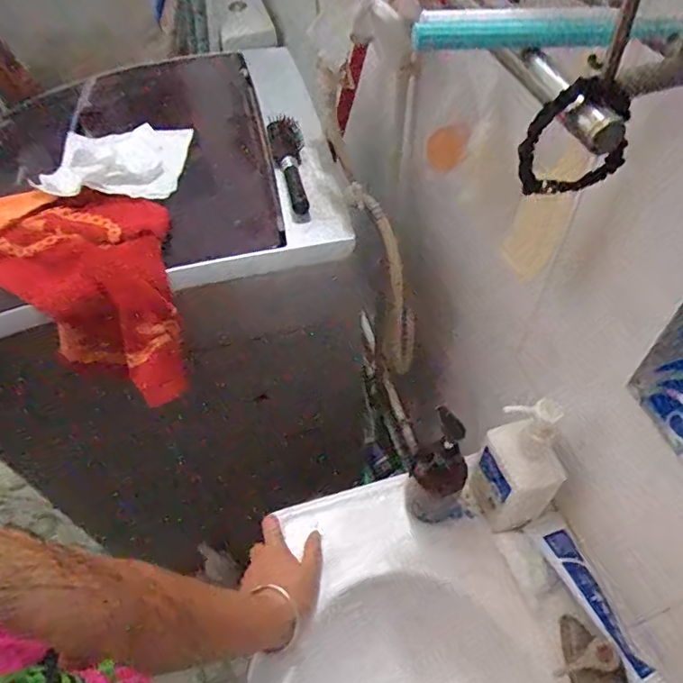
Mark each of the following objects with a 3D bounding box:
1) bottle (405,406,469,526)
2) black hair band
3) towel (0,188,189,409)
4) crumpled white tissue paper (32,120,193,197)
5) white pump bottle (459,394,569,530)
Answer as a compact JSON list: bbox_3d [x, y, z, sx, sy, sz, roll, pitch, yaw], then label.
[{"bbox_3d":[0.109,0.152,0.621,0.064,0.156,0.068,-34,60,-21],"label":"bottle"},{"bbox_3d":[0.121,-0.103,0.276,0.055,0.057,0.017,-10,54,-5],"label":"black hair band"},{"bbox_3d":[-0.386,-0.083,0.724,0.437,0.149,0.211,15,56,12],"label":"towel"},{"bbox_3d":[-0.318,-0.261,0.765,0.191,0.052,0.159,-1,54,1],"label":"crumpled white tissue paper"},{"bbox_3d":[0.191,0.140,0.603,0.068,0.194,0.087,-19,56,-12],"label":"white pump bottle"}]

